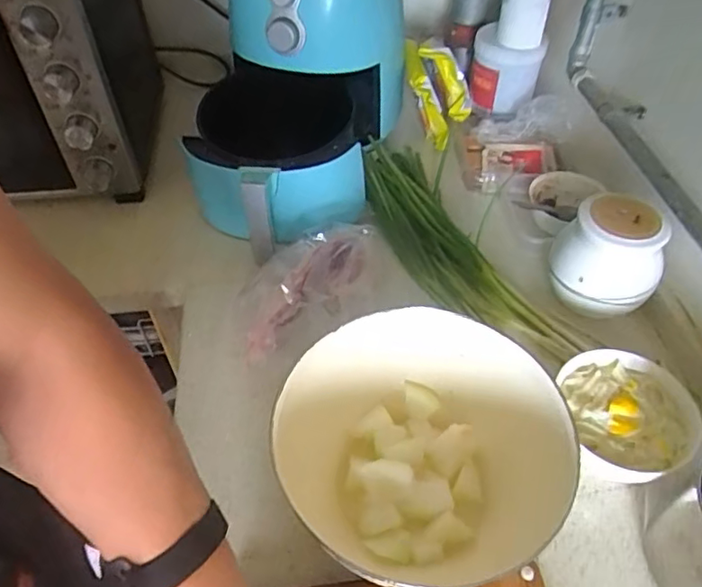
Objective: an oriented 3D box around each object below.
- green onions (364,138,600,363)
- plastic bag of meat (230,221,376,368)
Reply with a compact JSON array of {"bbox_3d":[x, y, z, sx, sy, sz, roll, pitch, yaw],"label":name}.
[{"bbox_3d":[0.136,-0.085,0.817,0.143,0.047,0.469,-16,50,-13],"label":"green onions"},{"bbox_3d":[-0.054,-0.011,0.714,0.085,0.076,0.217,31,56,25],"label":"plastic bag of meat"}]

